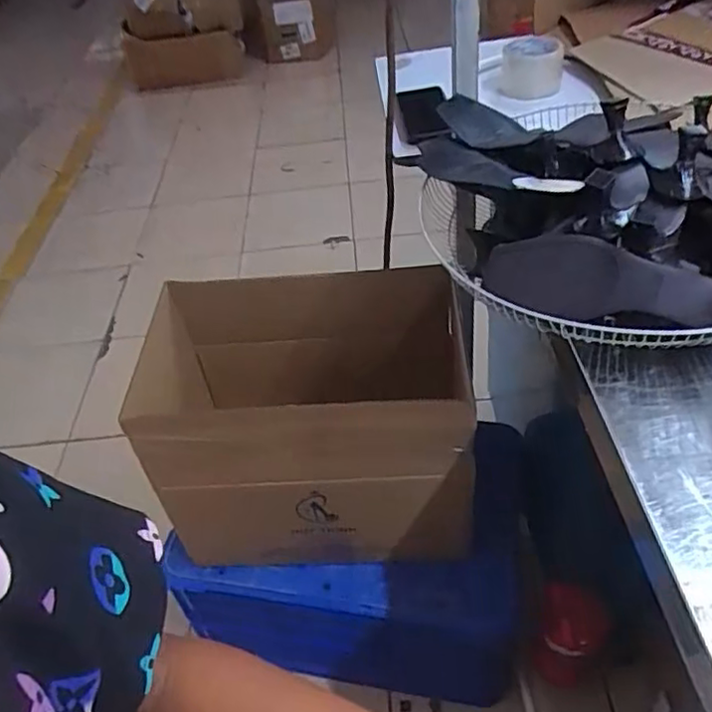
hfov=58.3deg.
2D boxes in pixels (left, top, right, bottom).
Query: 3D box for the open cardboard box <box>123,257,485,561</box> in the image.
[{"bbox_3d":[-0.057,0.109,1.016,0.452,0.390,0.313,-3,44,5],"label":"open cardboard box"}]

